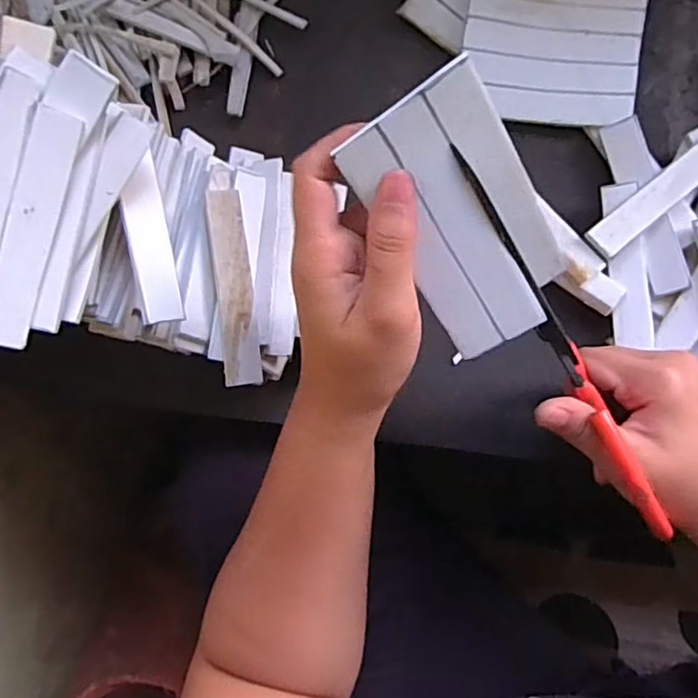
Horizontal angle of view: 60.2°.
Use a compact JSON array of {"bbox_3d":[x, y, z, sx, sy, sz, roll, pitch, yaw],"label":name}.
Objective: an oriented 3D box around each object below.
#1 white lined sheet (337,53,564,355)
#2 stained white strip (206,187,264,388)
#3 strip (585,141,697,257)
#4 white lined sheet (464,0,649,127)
[{"bbox_3d":[0.047,-0.054,0.248,0.060,0.019,0.105,-32,111,10],"label":"white lined sheet"},{"bbox_3d":[-0.063,-0.033,0.333,0.021,0.004,0.106,-9,95,-28],"label":"stained white strip"},{"bbox_3d":[0.186,-0.094,0.350,0.108,0.009,0.020,-40,81,2],"label":"strip"},{"bbox_3d":[0.128,-0.191,0.381,0.105,0.009,0.099,9,85,8],"label":"white lined sheet"}]

